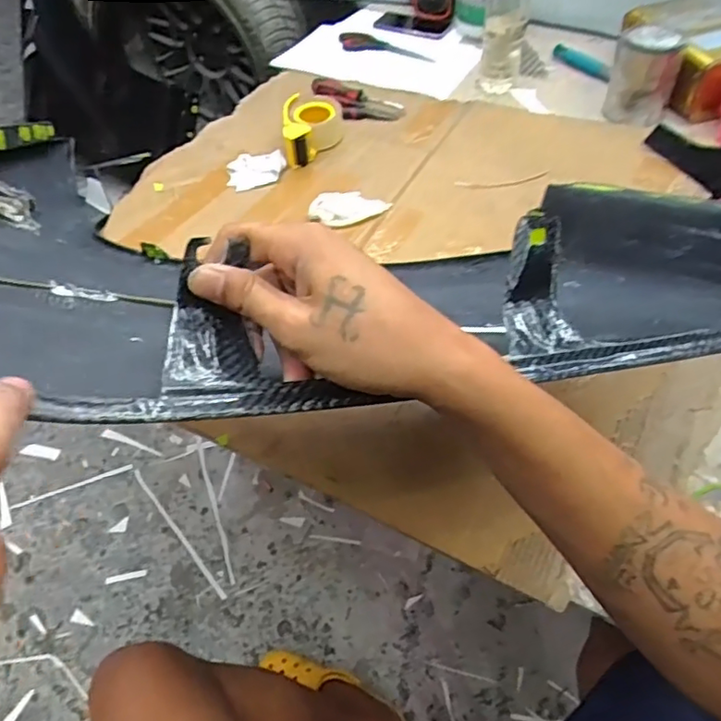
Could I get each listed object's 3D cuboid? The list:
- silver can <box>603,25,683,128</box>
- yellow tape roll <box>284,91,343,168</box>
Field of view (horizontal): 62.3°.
[{"bbox_3d":[0.498,-0.500,1.055,0.106,0.145,0.092,13,53,12],"label":"silver can"},{"bbox_3d":[-0.080,-0.405,1.038,0.098,0.054,0.154,-2,51,2],"label":"yellow tape roll"}]

